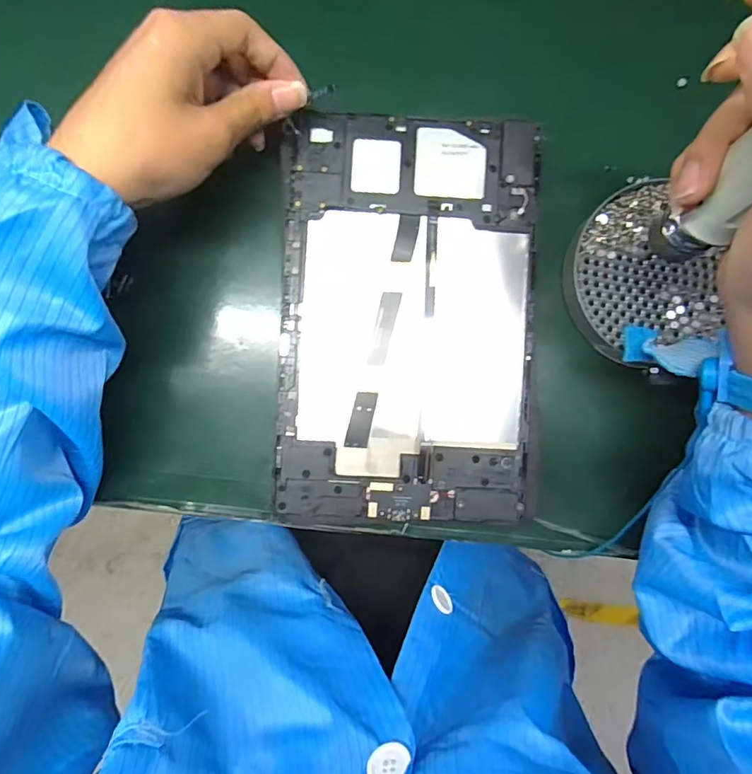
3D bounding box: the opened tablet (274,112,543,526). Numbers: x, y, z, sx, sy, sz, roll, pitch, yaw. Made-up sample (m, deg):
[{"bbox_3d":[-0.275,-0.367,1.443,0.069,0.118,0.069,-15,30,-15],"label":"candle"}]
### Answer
[{"bbox_3d":[0.020,-0.040,0.303,0.147,0.005,0.240,3,89,-1],"label":"opened tablet"}]

